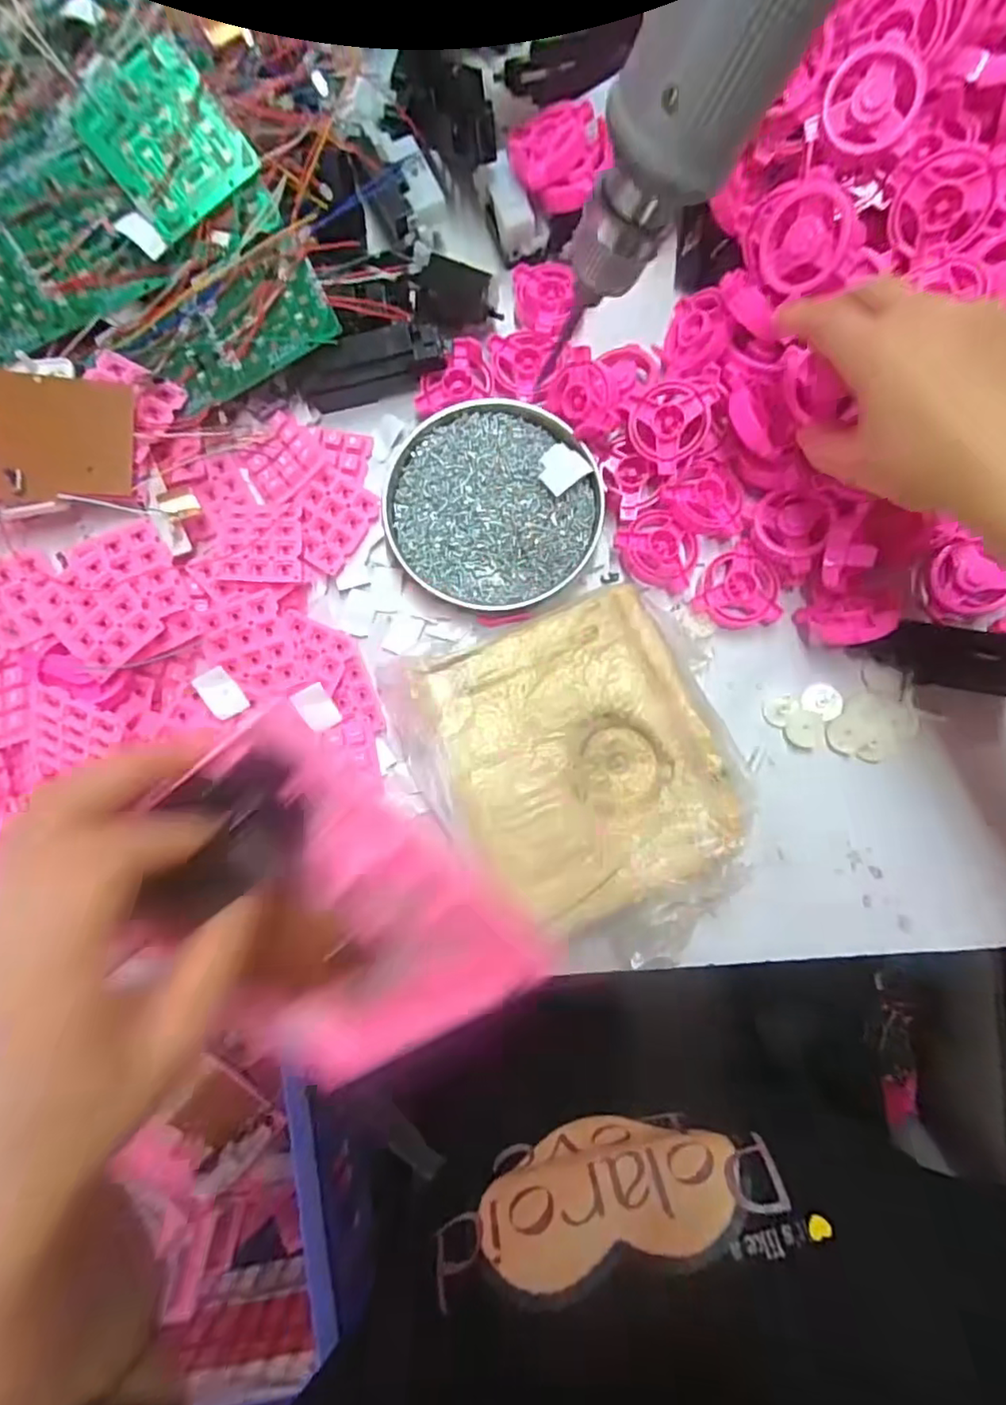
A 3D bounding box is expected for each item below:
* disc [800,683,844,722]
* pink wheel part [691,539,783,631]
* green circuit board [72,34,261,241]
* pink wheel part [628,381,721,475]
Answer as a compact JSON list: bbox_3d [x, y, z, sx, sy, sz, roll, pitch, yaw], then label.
[{"bbox_3d":[0.204,-0.002,0.379,0.024,0.005,0.022,0,85,1],"label":"disc"},{"bbox_3d":[0.151,-0.069,0.383,0.050,0.014,0.051,0,85,1],"label":"pink wheel part"},{"bbox_3d":[-0.190,-0.317,0.336,0.072,0.006,0.069,-41,116,2],"label":"green circuit board"},{"bbox_3d":[0.101,-0.173,0.372,0.051,0.015,0.051,3,99,17],"label":"pink wheel part"}]

